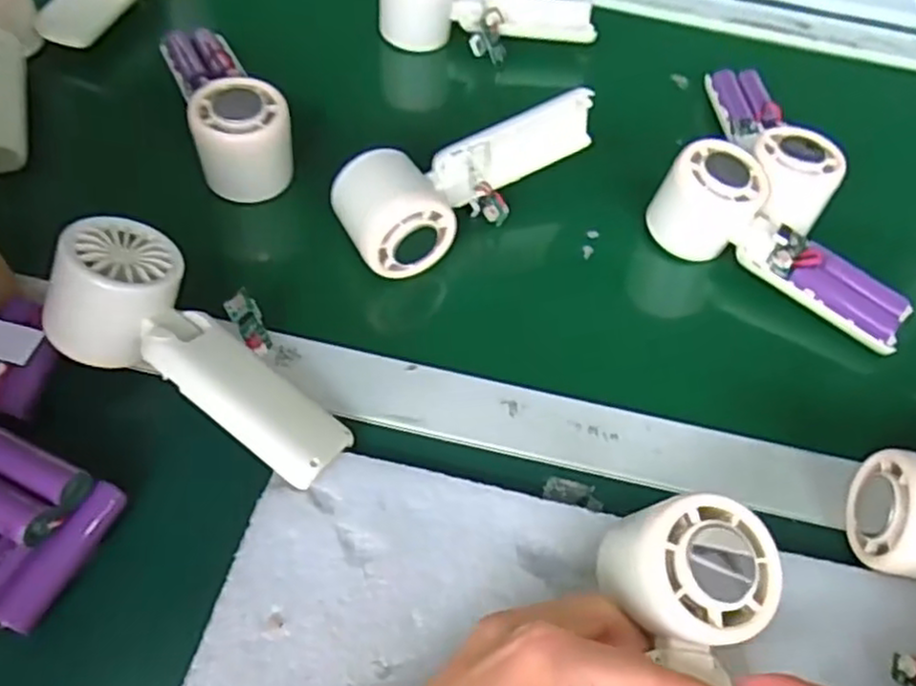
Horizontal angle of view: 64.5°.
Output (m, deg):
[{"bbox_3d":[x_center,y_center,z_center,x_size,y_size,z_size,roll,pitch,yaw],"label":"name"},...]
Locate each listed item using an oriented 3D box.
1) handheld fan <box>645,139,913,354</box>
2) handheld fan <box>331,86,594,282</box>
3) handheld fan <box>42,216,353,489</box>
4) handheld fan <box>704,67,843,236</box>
[{"bbox_3d":[0.199,-0.063,0.440,0.159,0.053,0.046,31,57,16],"label":"handheld fan"},{"bbox_3d":[0.004,-0.103,0.440,0.159,0.064,0.055,-28,62,-23],"label":"handheld fan"},{"bbox_3d":[-0.122,0.004,0.353,0.161,0.047,0.072,39,58,2],"label":"handheld fan"},{"bbox_3d":[0.214,-0.147,0.500,0.058,0.049,0.155,6,54,-1],"label":"handheld fan"}]

